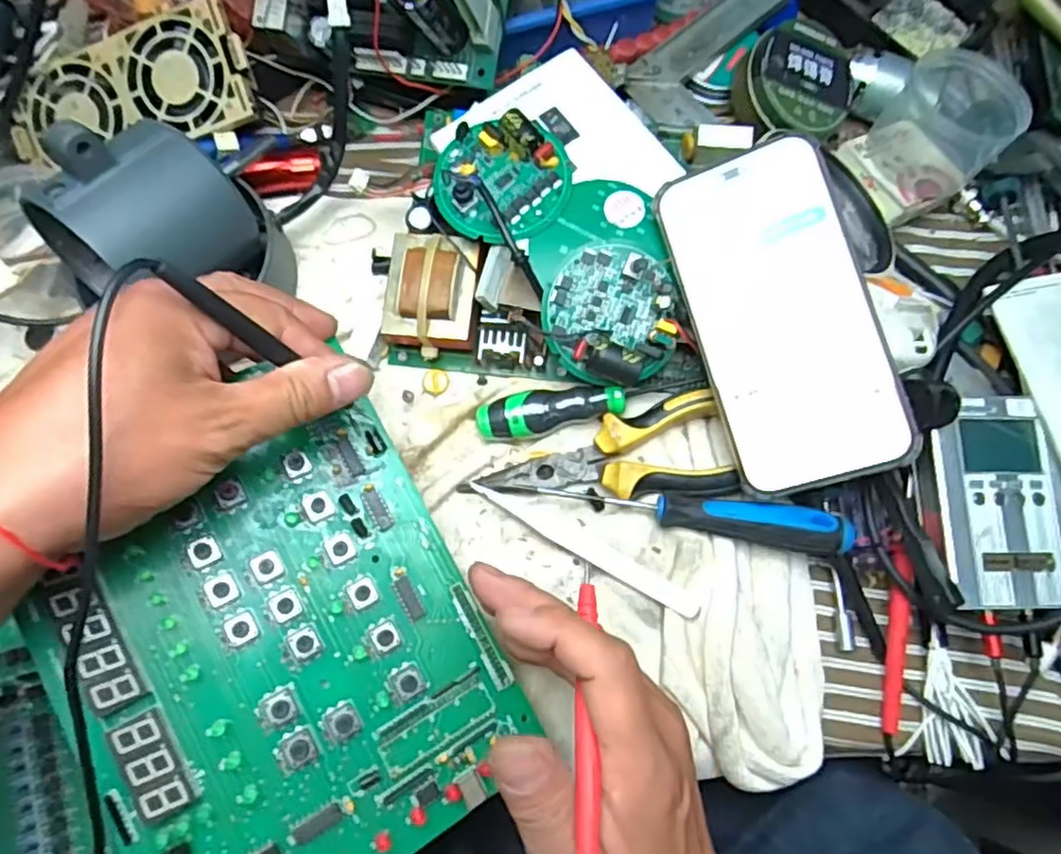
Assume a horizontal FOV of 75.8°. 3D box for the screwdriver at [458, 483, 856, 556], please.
[{"bbox_3d":[0.059,0.042,0.334,0.190,0.020,0.022,6,75,2],"label":"screwdriver"}]

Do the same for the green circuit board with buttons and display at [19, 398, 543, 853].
[{"bbox_3d":[-0.102,0.104,0.287,0.161,0.020,0.175,-24,83,-23],"label":"green circuit board with buttons and display"}]

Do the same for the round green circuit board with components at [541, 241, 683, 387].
[{"bbox_3d":[0.041,-0.057,0.339,0.068,0.023,0.068,0,97,-3],"label":"round green circuit board with components"}]

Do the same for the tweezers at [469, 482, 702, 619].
[{"bbox_3d":[0.026,0.061,0.345,0.125,0.015,0.010,30,77,8],"label":"tweezers"}]

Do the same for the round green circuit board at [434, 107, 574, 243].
[{"bbox_3d":[-0.014,-0.127,0.348,0.069,0.020,0.064,0,75,1],"label":"round green circuit board"}]

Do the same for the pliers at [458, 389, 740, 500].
[{"bbox_3d":[0.035,0.012,0.351,0.127,0.026,0.051,-2,75,0],"label":"pliers"}]

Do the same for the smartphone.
[{"bbox_3d":[0.118,-0.052,0.321,0.079,0.006,0.160,-18,85,21],"label":"smartphone"}]

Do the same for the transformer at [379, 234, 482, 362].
[{"bbox_3d":[-0.053,-0.070,0.371,0.052,0.037,0.060,9,75,3],"label":"transformer"}]

